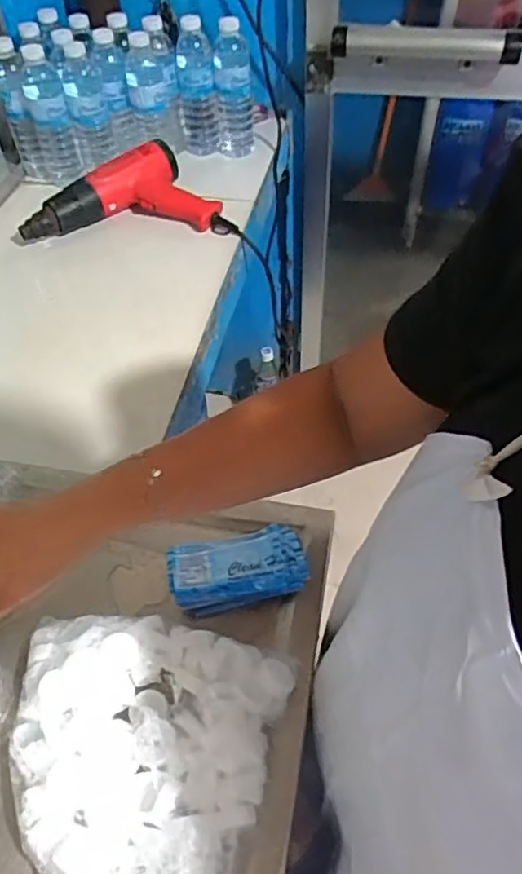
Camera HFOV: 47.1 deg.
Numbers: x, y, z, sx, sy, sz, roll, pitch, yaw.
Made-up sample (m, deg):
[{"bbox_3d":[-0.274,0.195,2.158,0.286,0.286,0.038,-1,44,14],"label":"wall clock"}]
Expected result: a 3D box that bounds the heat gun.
[{"bbox_3d":[-0.207,-0.389,0.949,0.302,0.082,0.170,-4,53,-1],"label":"heat gun"}]

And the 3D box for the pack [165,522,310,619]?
[{"bbox_3d":[-0.022,0.119,0.544,0.121,0.017,0.068,-11,53,-6],"label":"pack"}]

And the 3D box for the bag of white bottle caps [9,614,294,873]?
[{"bbox_3d":[-0.100,0.237,0.441,0.198,0.047,0.206,12,54,12],"label":"bag of white bottle caps"}]

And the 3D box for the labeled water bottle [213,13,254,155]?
[{"bbox_3d":[-0.047,-0.585,1.016,0.062,0.202,0.059,-2,53,1],"label":"labeled water bottle"}]

